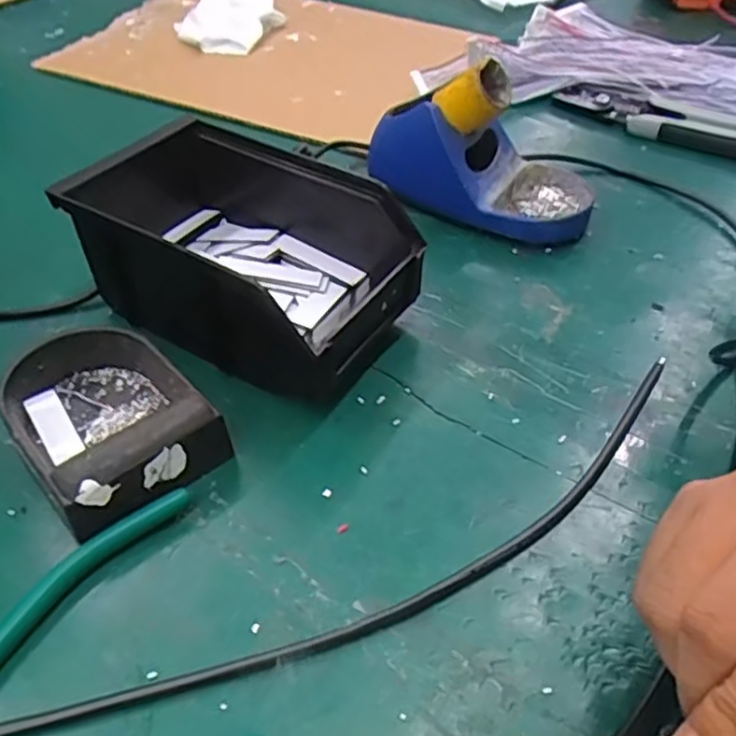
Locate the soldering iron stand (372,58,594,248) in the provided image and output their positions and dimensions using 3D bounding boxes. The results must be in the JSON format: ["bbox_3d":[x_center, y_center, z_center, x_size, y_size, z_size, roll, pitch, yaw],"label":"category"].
[{"bbox_3d":[0.076,-0.145,0.448,0.150,0.086,0.077,16,48,15],"label":"soldering iron stand"}]

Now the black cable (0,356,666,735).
[{"bbox_3d":[0.020,0.078,0.287,0.341,0.004,0.047,-24,51,-21],"label":"black cable"}]

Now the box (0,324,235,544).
[{"bbox_3d":[-0.123,0.023,0.318,0.072,0.035,0.102,-34,55,-28],"label":"box"}]

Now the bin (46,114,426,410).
[{"bbox_3d":[-0.070,-0.068,0.378,0.185,0.076,0.114,24,51,21],"label":"bin"}]

